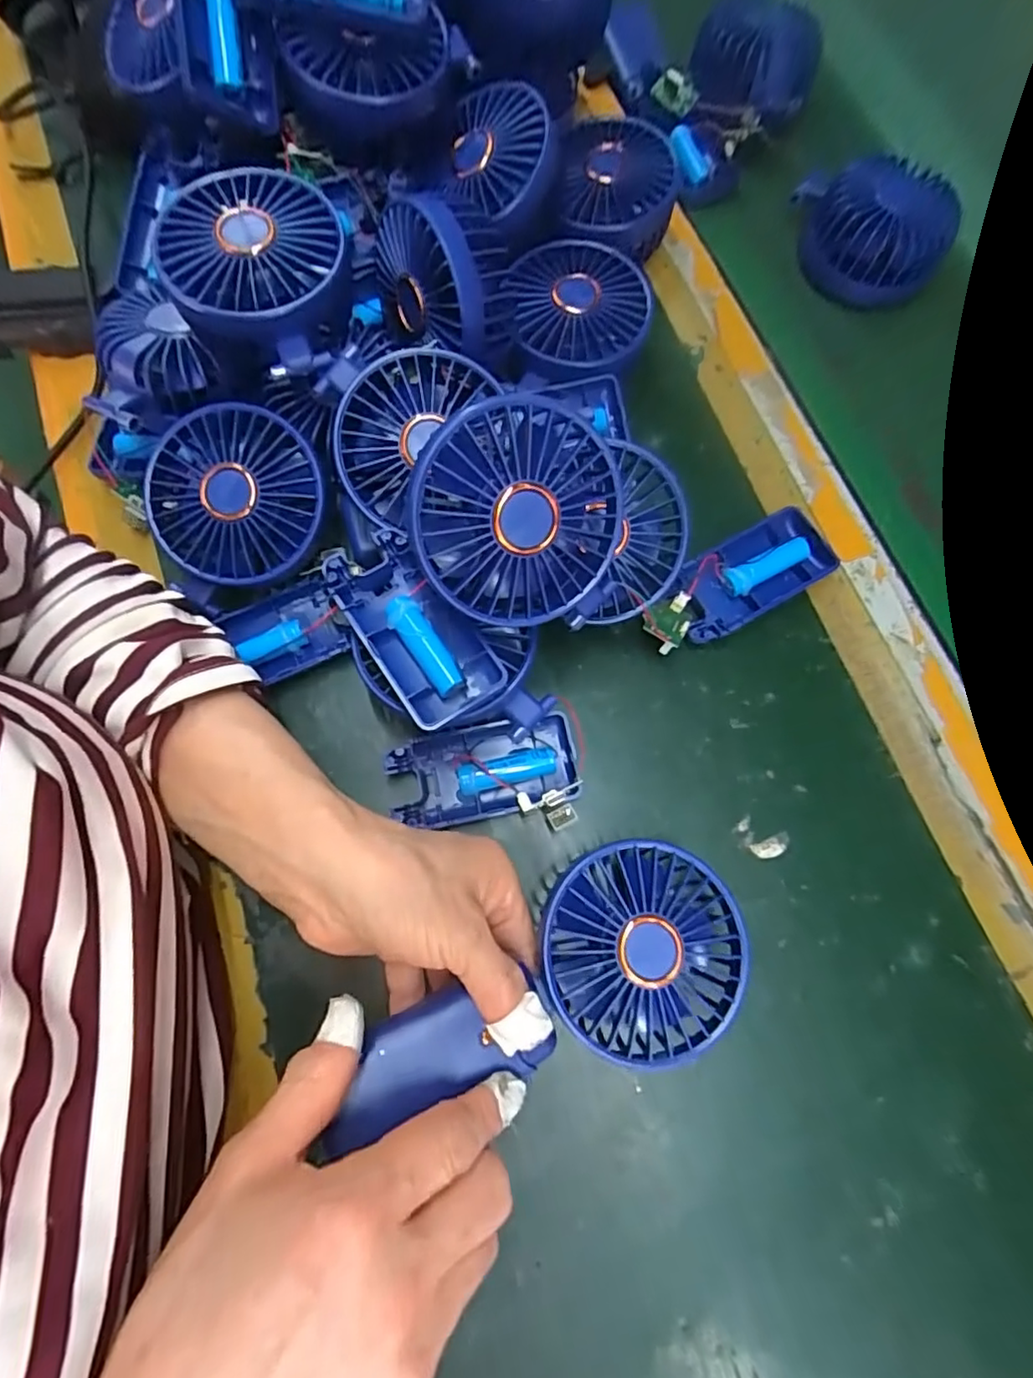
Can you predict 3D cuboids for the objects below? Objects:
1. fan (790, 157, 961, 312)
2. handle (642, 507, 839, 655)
[{"bbox_3d":[0.225,-0.295,0.383,0.099,0.047,0.078,30,77,7],"label":"fan"},{"bbox_3d":[0.117,-0.057,0.321,0.114,0.025,0.042,-30,78,-9],"label":"handle"}]

